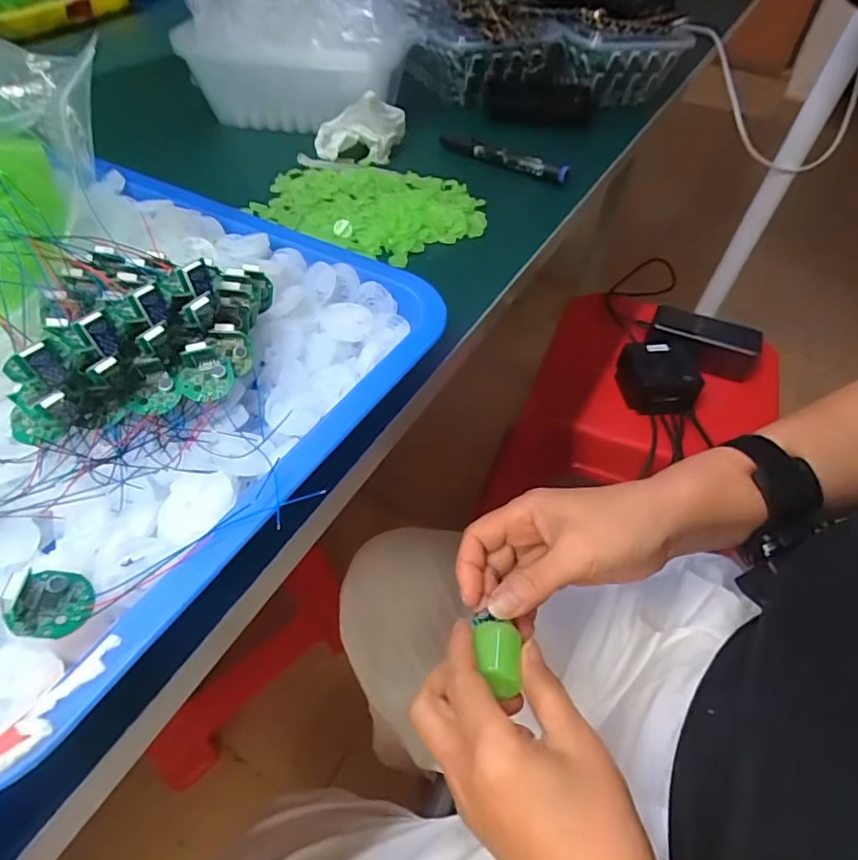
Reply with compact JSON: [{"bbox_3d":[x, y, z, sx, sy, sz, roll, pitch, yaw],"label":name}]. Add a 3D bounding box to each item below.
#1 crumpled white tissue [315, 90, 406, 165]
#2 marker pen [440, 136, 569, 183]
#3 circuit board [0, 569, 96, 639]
[{"bbox_3d":[-0.058,-0.260,0.461,0.078,0.050,0.033,-8,50,-9],"label":"crumpled white tissue"},{"bbox_3d":[0.065,-0.242,0.475,0.120,0.015,0.016,20,51,14],"label":"marker pen"},{"bbox_3d":[-0.128,0.058,0.181,0.026,0.004,0.022,15,47,-25],"label":"circuit board"}]

